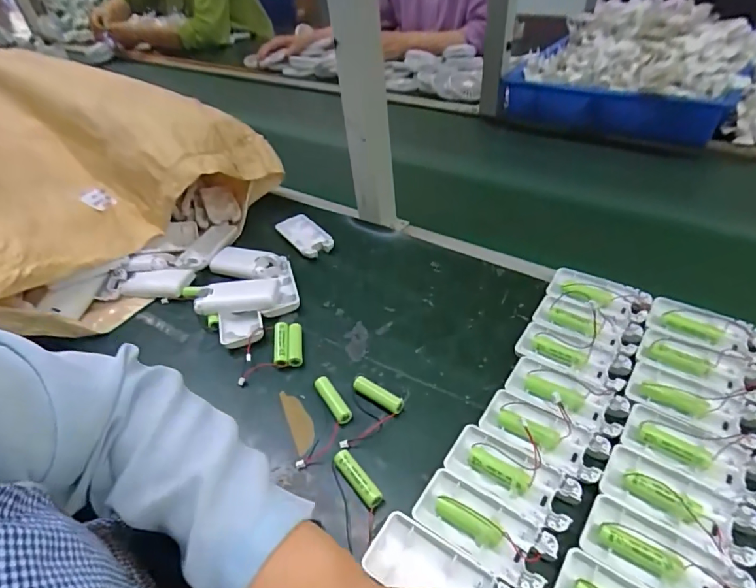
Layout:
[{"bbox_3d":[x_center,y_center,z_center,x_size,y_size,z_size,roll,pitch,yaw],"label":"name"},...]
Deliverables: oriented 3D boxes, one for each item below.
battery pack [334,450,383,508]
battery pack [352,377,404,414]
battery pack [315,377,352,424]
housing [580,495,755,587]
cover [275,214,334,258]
[{"bbox_3d":[-0.017,0.146,0.361,0.014,0.010,0.051,-31,47,-24],"label":"battery pack"},{"bbox_3d":[0.000,0.093,0.420,0.050,0.014,0.014,23,49,29],"label":"battery pack"},{"bbox_3d":[-0.042,0.097,0.420,0.014,0.012,0.051,-27,45,-21],"label":"battery pack"},{"bbox_3d":[0.185,0.175,0.297,0.095,0.012,0.047,26,51,32],"label":"housing"},{"bbox_3d":[-0.098,-0.079,0.620,0.046,0.014,0.092,-31,47,-25],"label":"cover"}]

